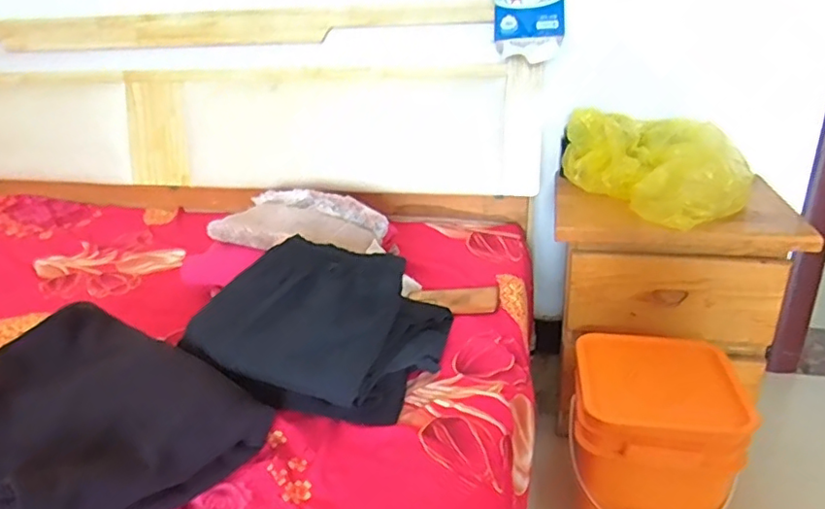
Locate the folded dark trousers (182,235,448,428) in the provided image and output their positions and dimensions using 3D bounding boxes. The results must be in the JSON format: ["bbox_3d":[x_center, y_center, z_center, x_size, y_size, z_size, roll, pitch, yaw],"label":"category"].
[{"bbox_3d":[-0.139,0.099,0.858,0.337,0.130,0.235,5,26,17],"label":"folded dark trousers"}]

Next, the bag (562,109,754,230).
[{"bbox_3d":[0.458,-0.178,1.115,0.196,0.147,0.309,-14,27,-23],"label":"bag"}]

